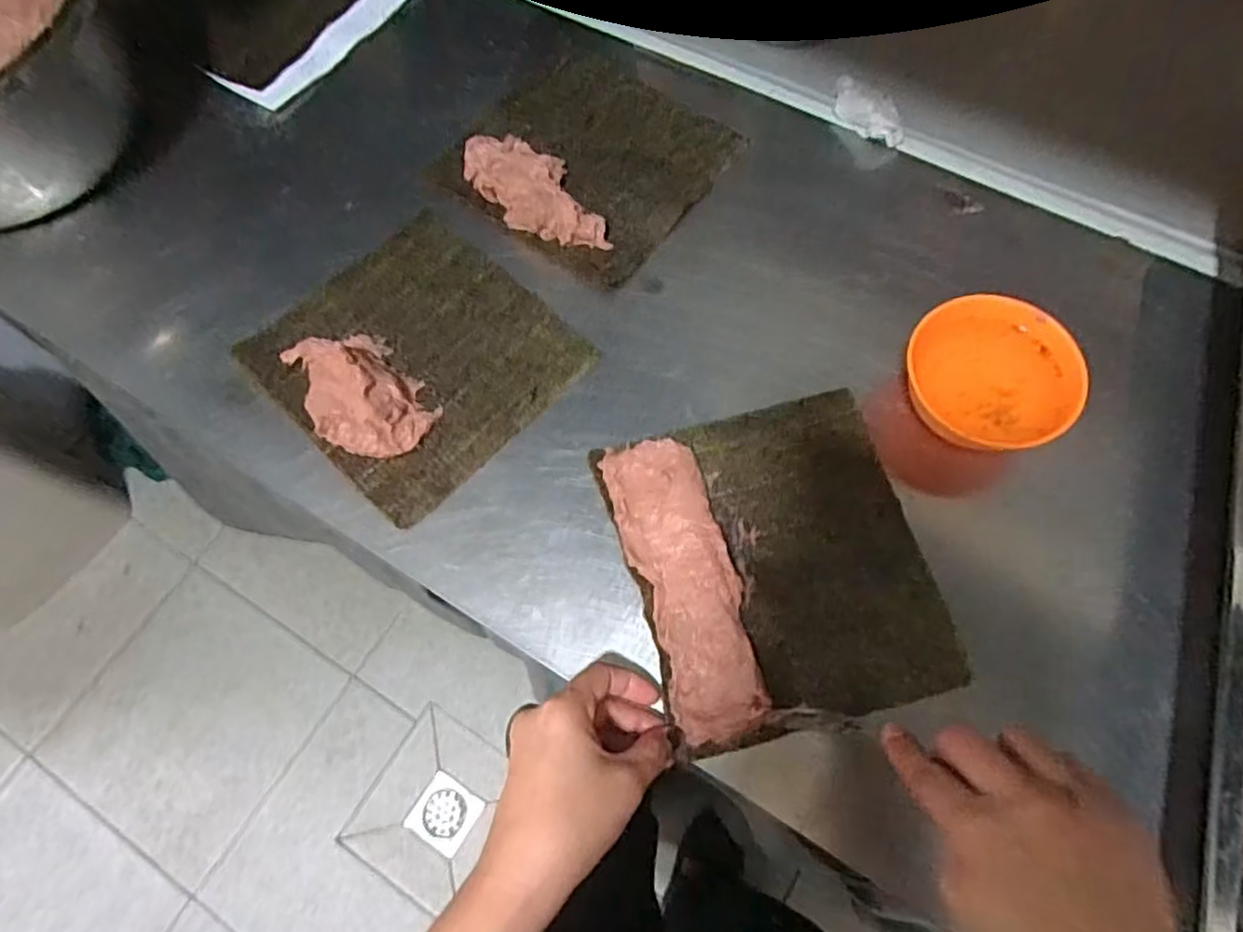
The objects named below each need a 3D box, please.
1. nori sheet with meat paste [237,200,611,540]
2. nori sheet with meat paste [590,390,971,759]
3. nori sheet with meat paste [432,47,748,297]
[{"bbox_3d":[-0.150,-0.087,0.491,0.197,0.032,0.183,42,75,16],"label":"nori sheet with meat paste"},{"bbox_3d":[0.096,0.056,0.433,0.178,0.019,0.201,-15,69,-4],"label":"nori sheet with meat paste"},{"bbox_3d":[-0.028,-0.255,0.555,0.194,0.028,0.181,35,73,14],"label":"nori sheet with meat paste"}]

